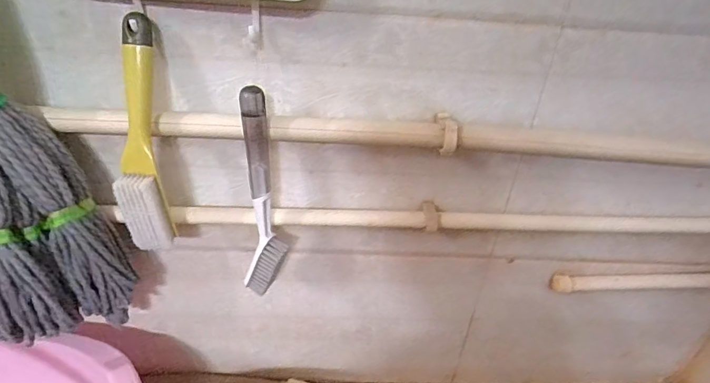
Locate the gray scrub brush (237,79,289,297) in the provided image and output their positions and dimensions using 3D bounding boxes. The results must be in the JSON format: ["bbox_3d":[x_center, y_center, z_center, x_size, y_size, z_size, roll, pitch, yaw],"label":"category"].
[{"bbox_3d":[-0.098,0.011,0.439,0.047,0.226,0.042,-5,35,-15],"label":"gray scrub brush"}]

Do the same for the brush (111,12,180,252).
[{"bbox_3d":[-0.206,-0.048,0.402,0.037,0.224,0.049,0,13,-7],"label":"brush"}]

